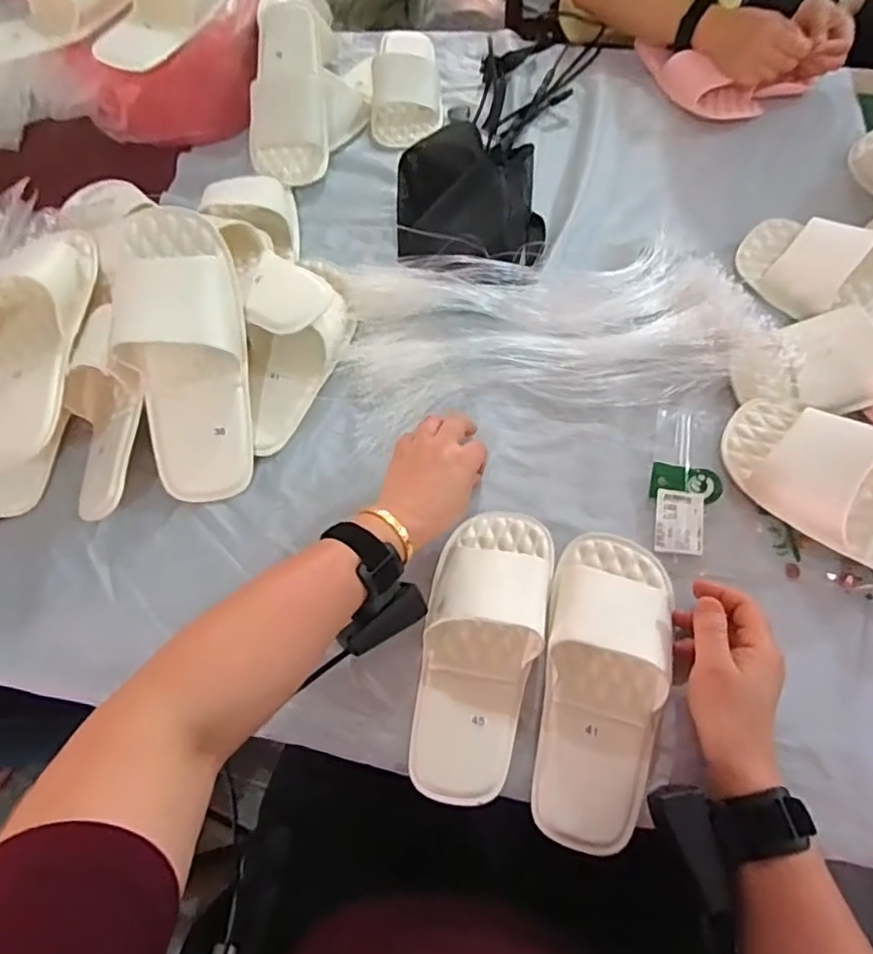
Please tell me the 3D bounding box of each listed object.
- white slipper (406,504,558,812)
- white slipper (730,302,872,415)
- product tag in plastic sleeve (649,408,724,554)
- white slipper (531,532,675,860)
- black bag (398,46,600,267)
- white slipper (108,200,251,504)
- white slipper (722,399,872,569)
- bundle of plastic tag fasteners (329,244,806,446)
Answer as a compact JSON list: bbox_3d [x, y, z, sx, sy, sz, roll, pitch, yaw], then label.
[{"bbox_3d":[0.035,0.137,0.497,0.099,0.053,0.236,10,64,7],"label":"white slipper"},{"bbox_3d":[0.412,-0.126,0.589,0.241,0.058,0.112,-11,64,-4],"label":"white slipper"},{"bbox_3d":[0.229,0.000,0.560,0.057,0.007,0.147,8,64,6],"label":"product tag in plastic sleeve"},{"bbox_3d":[0.131,0.158,0.473,0.093,0.053,0.234,11,72,7],"label":"white slipper"},{"bbox_3d":[0.078,-0.430,0.753,0.187,0.061,0.465,16,65,9],"label":"black bag"},{"bbox_3d":[-0.234,-0.112,0.565,0.102,0.060,0.267,-7,98,-2],"label":"white slipper"},{"bbox_3d":[0.365,0.018,0.510,0.110,0.074,0.253,-40,69,-17],"label":"white slipper"},{"bbox_3d":[0.109,-0.155,0.632,0.431,0.044,0.210,-7,63,-2],"label":"bundle of plastic tag fasteners"}]

